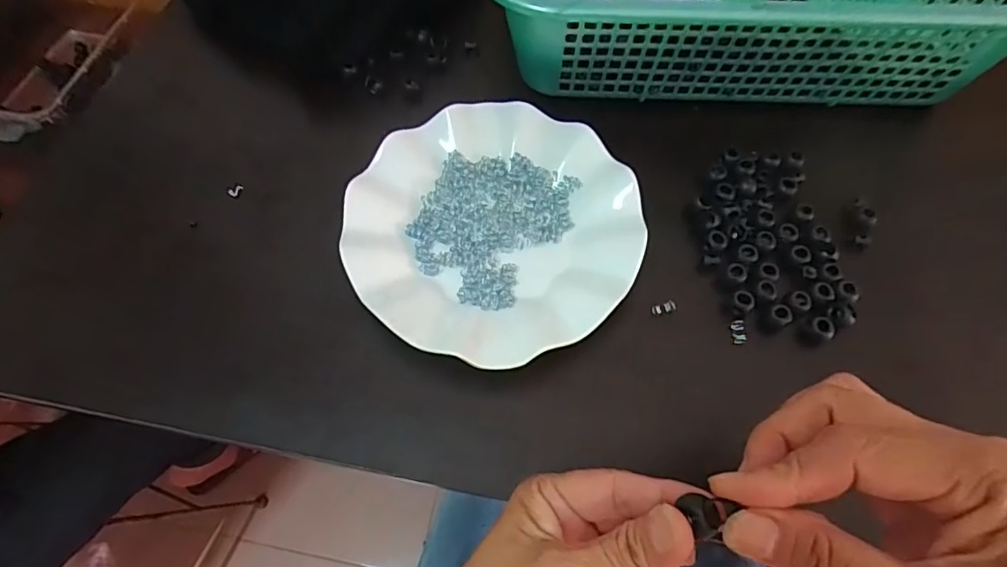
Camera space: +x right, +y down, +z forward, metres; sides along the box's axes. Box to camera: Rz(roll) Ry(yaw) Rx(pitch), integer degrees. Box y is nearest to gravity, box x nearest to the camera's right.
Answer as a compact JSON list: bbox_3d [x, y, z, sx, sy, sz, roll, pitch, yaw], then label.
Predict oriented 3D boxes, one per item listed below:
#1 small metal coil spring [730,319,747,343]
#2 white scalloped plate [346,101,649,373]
[{"bbox_3d":[0.140,0.029,0.315,0.007,0.005,0.015,7,63,5],"label":"small metal coil spring"},{"bbox_3d":[-0.007,-0.039,0.339,0.177,0.018,0.177,0,63,1],"label":"white scalloped plate"}]

